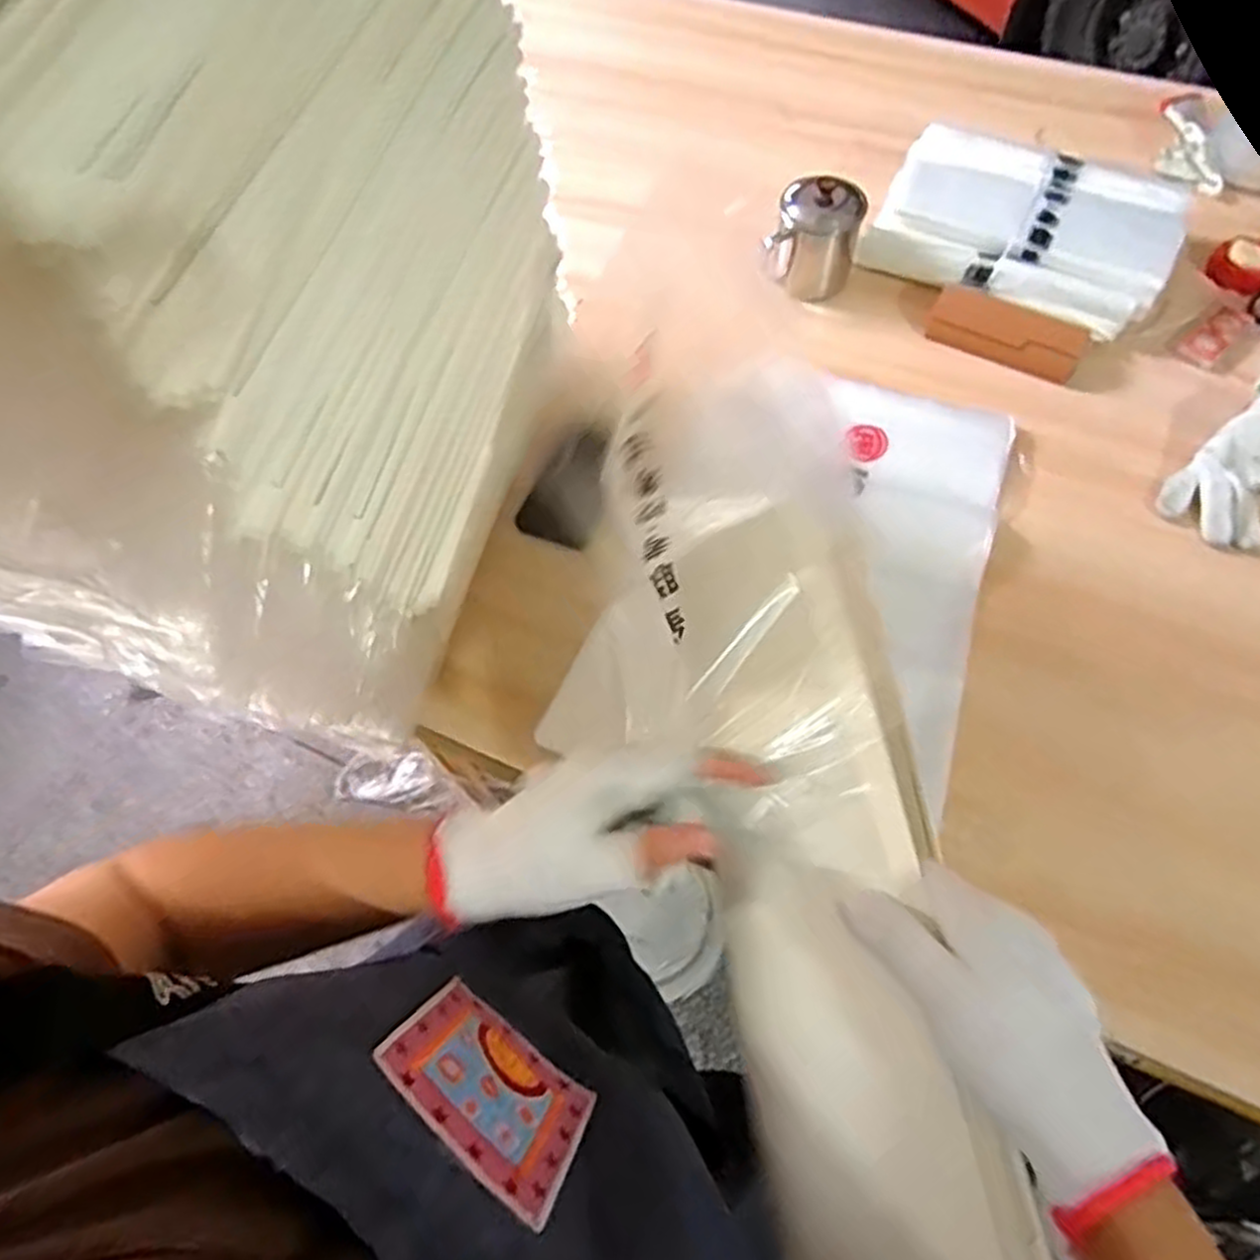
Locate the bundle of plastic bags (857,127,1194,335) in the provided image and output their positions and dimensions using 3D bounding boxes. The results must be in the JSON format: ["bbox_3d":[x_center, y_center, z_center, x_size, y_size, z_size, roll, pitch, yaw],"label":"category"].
[{"bbox_3d":[0.430,-0.441,0.844,0.300,0.068,0.203,24,66,14],"label":"bundle of plastic bags"}]

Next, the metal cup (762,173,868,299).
[{"bbox_3d":[0.204,-0.430,0.839,0.089,0.090,0.089,-1,63,2],"label":"metal cup"}]

